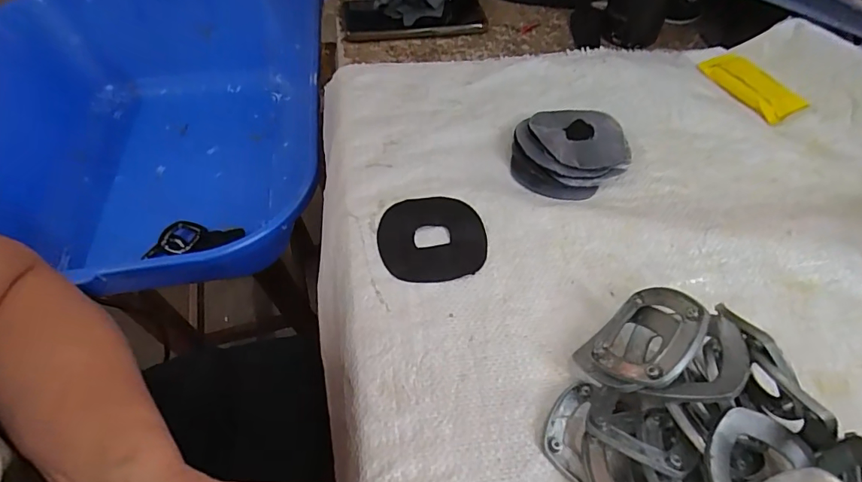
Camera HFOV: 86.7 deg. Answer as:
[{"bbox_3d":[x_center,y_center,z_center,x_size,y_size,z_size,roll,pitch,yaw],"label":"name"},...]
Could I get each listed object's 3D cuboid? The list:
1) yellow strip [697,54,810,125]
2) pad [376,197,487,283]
[{"bbox_3d":[0.320,-0.159,0.460,0.042,0.014,0.099,-26,58,-18],"label":"yellow strip"},{"bbox_3d":[0.001,-0.003,0.350,0.080,0.005,0.076,-6,54,-5],"label":"pad"}]

